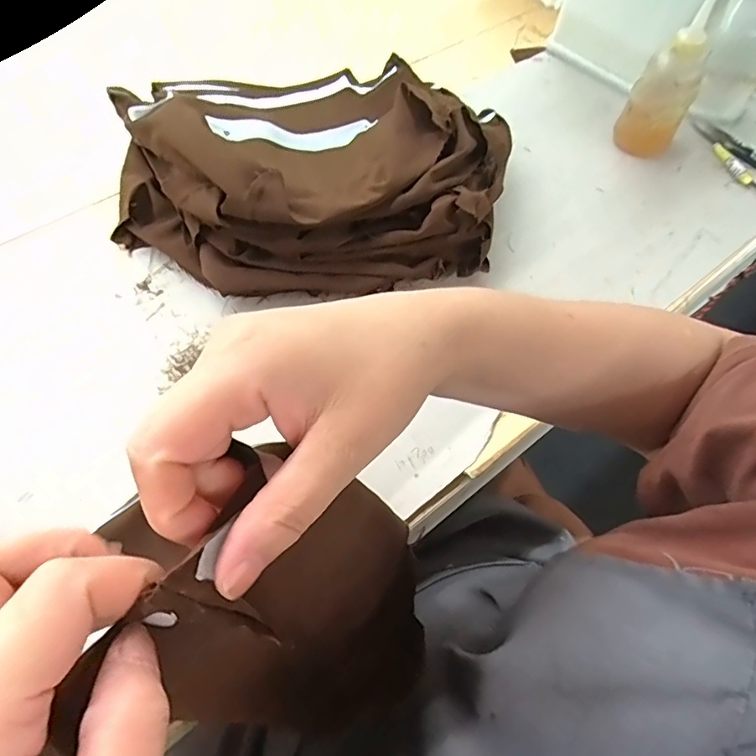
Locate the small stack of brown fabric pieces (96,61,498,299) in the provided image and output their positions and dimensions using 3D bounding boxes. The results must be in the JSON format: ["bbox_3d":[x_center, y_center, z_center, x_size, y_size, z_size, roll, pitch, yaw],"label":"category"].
[{"bbox_3d":[-0.059,-0.224,0.519,0.362,0.103,0.306,6,62,0],"label":"small stack of brown fabric pieces"}]

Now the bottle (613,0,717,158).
[{"bbox_3d":[0.305,-0.307,0.546,0.062,0.160,0.055,32,65,13],"label":"bottle"}]

